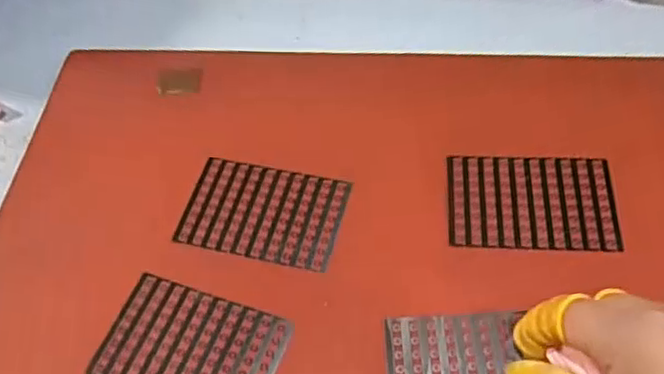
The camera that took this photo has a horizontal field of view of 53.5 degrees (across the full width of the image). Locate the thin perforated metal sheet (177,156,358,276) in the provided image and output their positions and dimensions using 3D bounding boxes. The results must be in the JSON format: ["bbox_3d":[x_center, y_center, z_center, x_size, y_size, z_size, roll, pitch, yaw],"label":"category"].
[{"bbox_3d":[-0.036,0.012,0.350,0.083,0.004,0.055,10,57,12],"label":"thin perforated metal sheet"}]

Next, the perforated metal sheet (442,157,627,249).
[{"bbox_3d":[0.104,0.008,0.344,0.083,0.006,0.055,3,56,7],"label":"perforated metal sheet"}]

